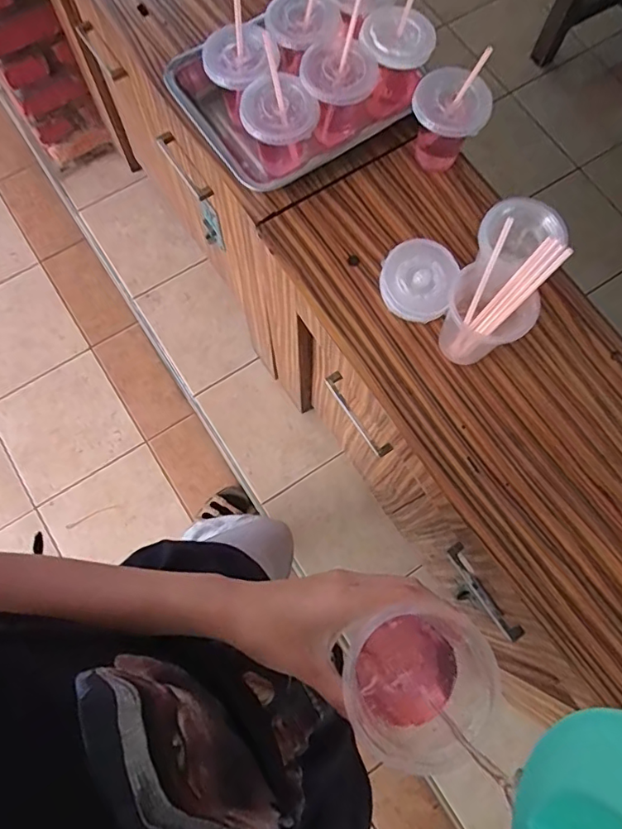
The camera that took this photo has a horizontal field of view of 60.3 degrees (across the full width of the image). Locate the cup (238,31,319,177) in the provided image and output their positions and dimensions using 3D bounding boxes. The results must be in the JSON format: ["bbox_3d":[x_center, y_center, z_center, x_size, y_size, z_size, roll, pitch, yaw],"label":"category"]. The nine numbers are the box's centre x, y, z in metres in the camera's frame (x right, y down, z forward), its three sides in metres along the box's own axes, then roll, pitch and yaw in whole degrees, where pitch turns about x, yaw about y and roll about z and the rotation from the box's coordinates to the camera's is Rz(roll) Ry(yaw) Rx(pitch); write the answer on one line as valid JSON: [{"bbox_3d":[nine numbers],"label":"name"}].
[{"bbox_3d":[-0.039,-0.356,0.649,0.086,0.130,0.089,0,74,-1],"label":"cup"}]

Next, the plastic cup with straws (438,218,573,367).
[{"bbox_3d":[0.193,-0.119,0.579,0.083,0.148,0.093,30,76,8],"label":"plastic cup with straws"}]

